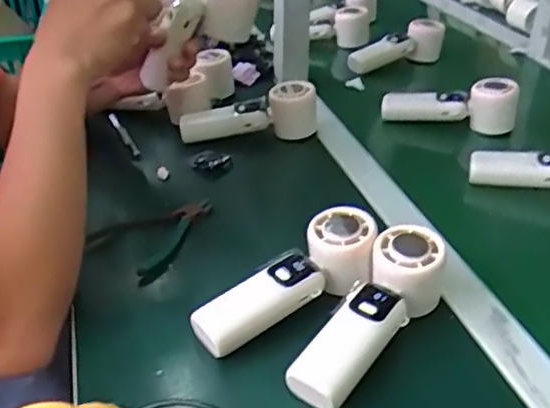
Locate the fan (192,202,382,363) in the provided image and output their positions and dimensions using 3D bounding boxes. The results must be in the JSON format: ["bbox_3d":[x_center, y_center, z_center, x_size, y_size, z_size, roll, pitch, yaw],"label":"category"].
[{"bbox_3d":[0.014,0.065,0.495,0.169,0.048,0.058,-32,42,-20],"label":"fan"}]

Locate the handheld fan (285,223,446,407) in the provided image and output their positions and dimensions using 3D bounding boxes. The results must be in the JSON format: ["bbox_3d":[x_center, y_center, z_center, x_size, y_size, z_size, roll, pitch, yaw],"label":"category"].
[{"bbox_3d":[0.076,0.087,0.476,0.052,0.054,0.164,24,55,33],"label":"handheld fan"}]

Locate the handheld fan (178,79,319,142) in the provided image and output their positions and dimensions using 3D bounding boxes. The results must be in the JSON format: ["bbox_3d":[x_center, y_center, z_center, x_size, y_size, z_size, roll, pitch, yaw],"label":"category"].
[{"bbox_3d":[-0.035,-0.114,0.766,0.164,0.065,0.072,-9,33,-18],"label":"handheld fan"}]

